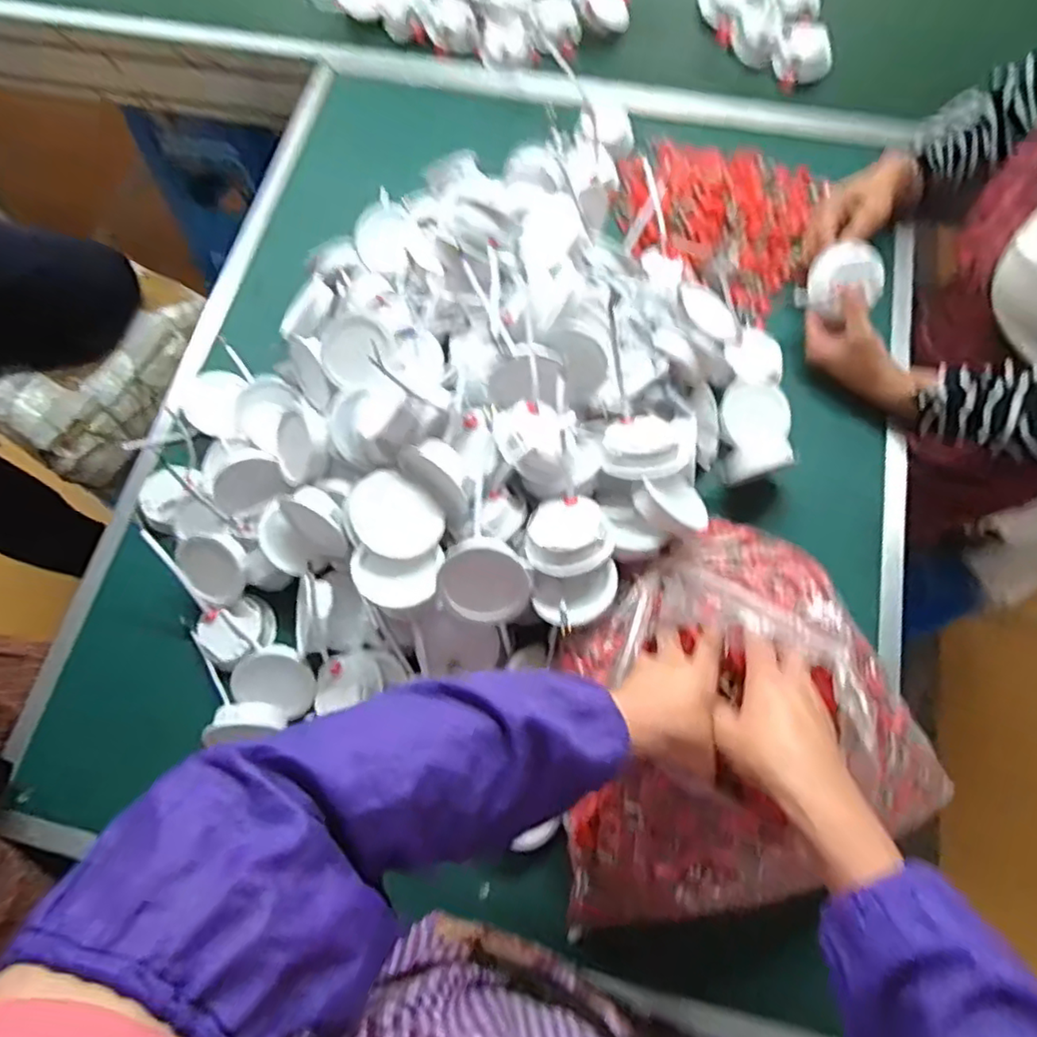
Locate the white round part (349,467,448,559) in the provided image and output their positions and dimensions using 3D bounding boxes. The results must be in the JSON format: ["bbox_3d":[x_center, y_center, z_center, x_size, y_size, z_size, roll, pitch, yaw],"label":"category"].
[{"bbox_3d":[-0.100,-0.001,0.503,0.075,0.016,0.062,40,81,0],"label":"white round part"}]

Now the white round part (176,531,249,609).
[{"bbox_3d":[-0.286,0.049,0.582,0.062,0.018,0.071,-9,101,11],"label":"white round part"}]

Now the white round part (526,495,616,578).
[{"bbox_3d":[0.041,0.012,0.494,0.068,0.028,0.066,0,71,1],"label":"white round part"}]

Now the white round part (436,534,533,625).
[{"bbox_3d":[-0.025,0.051,0.498,0.077,0.021,0.062,38,96,-13],"label":"white round part"}]

